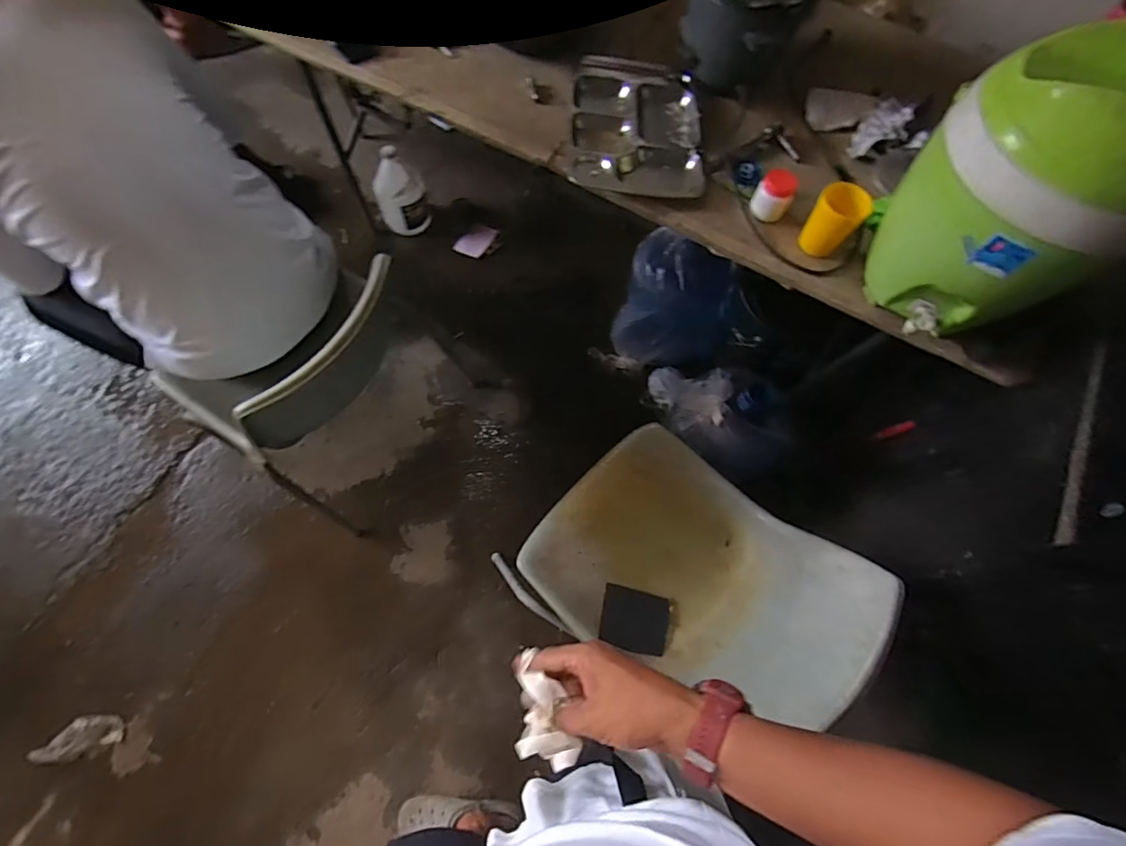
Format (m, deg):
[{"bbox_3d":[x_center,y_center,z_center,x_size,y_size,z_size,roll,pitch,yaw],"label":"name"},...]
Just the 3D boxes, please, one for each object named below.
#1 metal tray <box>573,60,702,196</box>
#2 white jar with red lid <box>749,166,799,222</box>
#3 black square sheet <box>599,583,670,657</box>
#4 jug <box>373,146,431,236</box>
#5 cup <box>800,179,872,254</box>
[{"bbox_3d":[0.142,-0.574,0.977,0.243,0.033,0.341,2,70,-2],"label":"metal tray"},{"bbox_3d":[0.373,-0.400,0.906,0.061,0.073,0.058,30,71,8],"label":"white jar with red lid"},{"bbox_3d":[0.150,0.411,1.071,0.139,0.017,0.120,12,70,2],"label":"black square sheet"},{"bbox_3d":[-0.537,-0.765,1.684,0.156,0.302,0.181,-18,72,-9],"label":"jug"},{"bbox_3d":[0.458,-0.343,0.869,0.074,0.090,0.079,-42,77,-16],"label":"cup"}]

